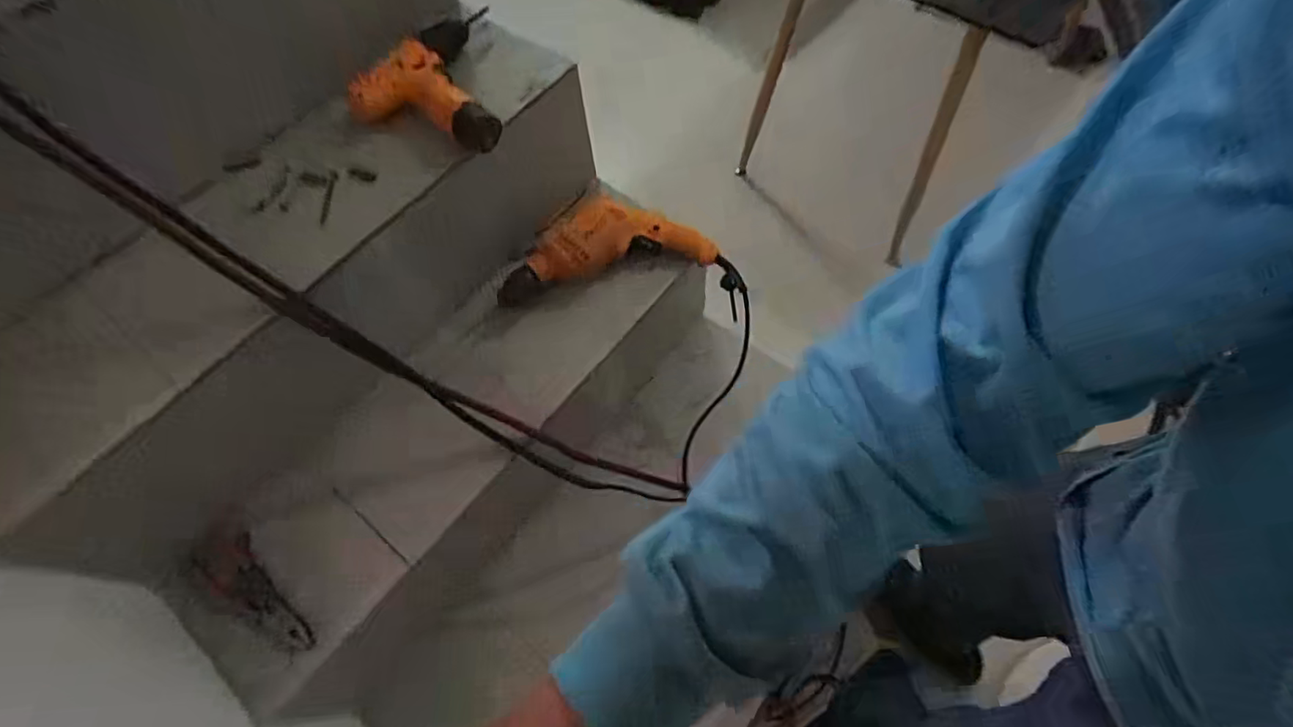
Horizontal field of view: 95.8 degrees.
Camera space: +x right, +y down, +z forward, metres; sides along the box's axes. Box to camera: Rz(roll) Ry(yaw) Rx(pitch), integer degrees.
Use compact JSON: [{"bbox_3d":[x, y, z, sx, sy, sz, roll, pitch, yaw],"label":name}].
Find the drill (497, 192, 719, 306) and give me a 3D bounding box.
[{"bbox_3d":[-0.055,-0.180,0.857,0.330,0.102,0.081,-15,60,-19],"label":"drill"}]

